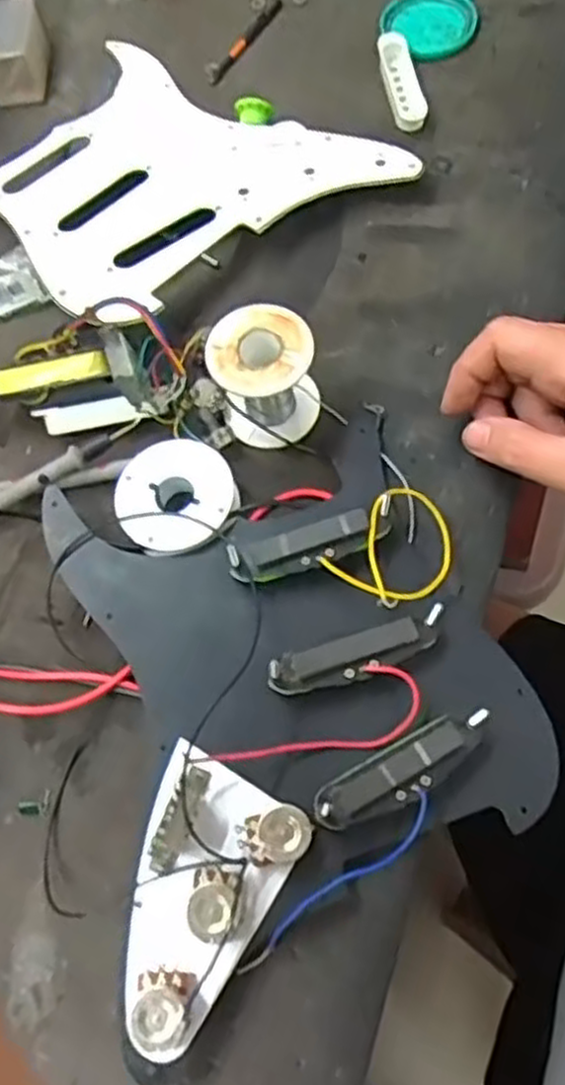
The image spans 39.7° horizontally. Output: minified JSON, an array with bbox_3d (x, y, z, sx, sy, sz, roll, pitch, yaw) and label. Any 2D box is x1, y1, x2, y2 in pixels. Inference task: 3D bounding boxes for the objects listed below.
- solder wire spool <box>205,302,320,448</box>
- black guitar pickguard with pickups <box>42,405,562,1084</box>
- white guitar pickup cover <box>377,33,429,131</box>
[{"bbox_3d":[-0.009,-0.087,0.412,0.053,0.053,0.051,-7,67,4],"label":"solder wire spool"},{"bbox_3d":[0.002,0.065,0.373,0.214,0.035,0.256,-22,66,-1],"label":"black guitar pickguard with pickups"},{"bbox_3d":[0.078,-0.298,0.507,0.020,0.020,0.071,-9,66,0],"label":"white guitar pickup cover"}]

